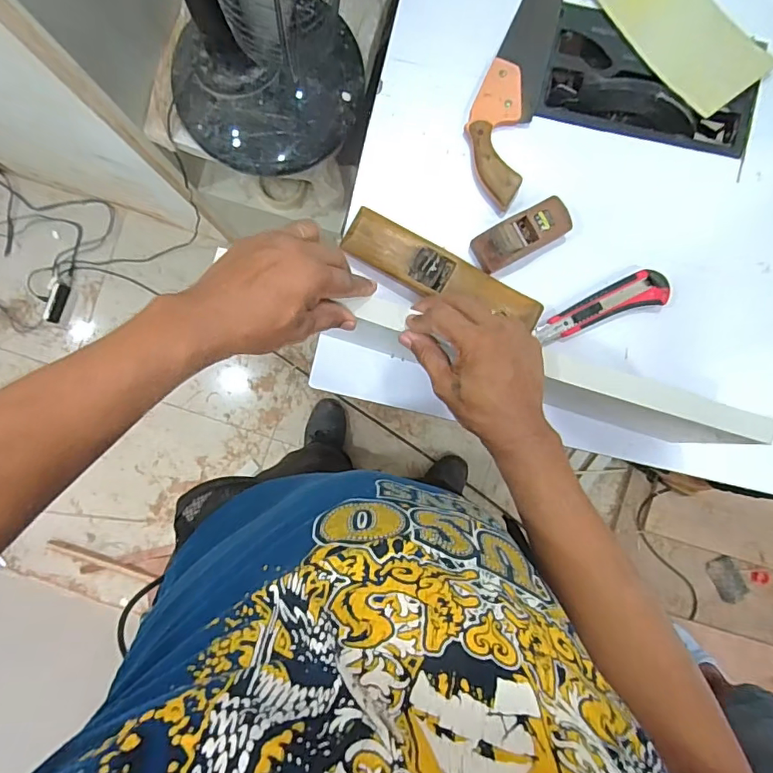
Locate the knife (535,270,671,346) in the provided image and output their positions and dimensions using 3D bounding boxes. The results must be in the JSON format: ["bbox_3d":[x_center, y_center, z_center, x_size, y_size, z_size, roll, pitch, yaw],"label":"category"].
[{"bbox_3d":[0.248,-0.089,0.575,0.151,0.019,0.041,-24,88,0],"label":"knife"}]

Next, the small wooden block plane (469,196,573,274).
[{"bbox_3d":[0.156,-0.173,0.568,0.110,0.038,0.049,-28,88,0],"label":"small wooden block plane"}]

